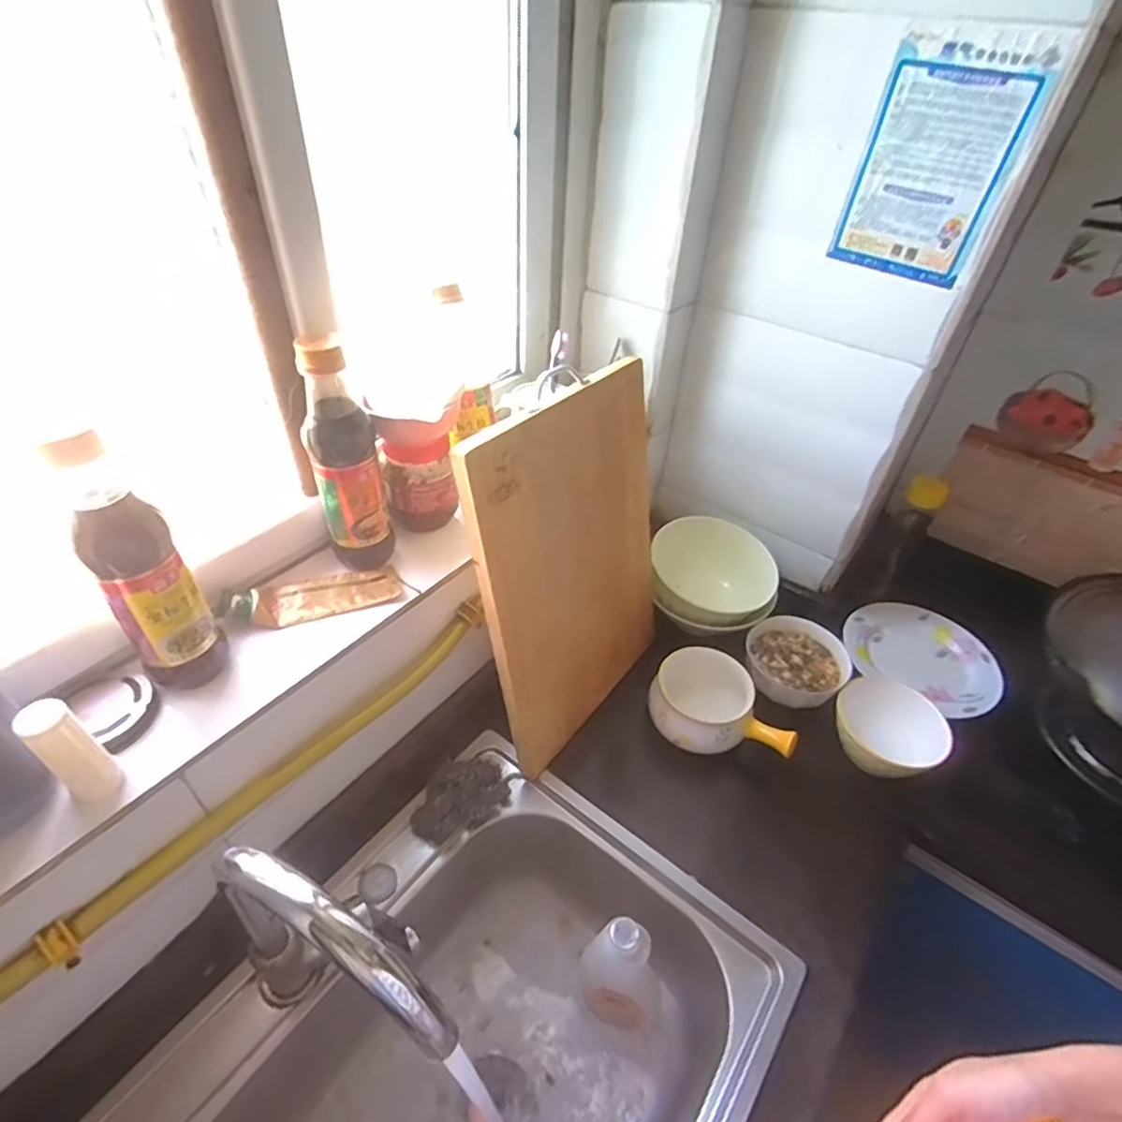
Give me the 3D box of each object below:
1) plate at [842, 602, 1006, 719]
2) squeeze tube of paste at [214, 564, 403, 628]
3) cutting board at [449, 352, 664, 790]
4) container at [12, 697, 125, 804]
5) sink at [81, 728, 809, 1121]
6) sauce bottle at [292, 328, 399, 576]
[{"bbox_3d":[0.561,0.147,0.952,0.221,0.036,0.212,2,41,-2],"label":"plate"},{"bbox_3d":[-0.247,0.030,0.611,0.164,0.027,0.052,-14,44,-20],"label":"squeeze tube of paste"},{"bbox_3d":[0.029,0.009,0.732,0.018,0.433,0.313,18,41,32],"label":"cutting board"},{"bbox_3d":[-0.348,0.135,0.435,0.028,0.093,0.030,2,41,-2],"label":"container"},{"bbox_3d":[-0.092,0.514,0.603,0.423,0.225,0.534,29,47,26],"label":"sink"},{"bbox_3d":[-0.212,-0.104,0.601,0.063,0.226,0.064,-10,43,-15],"label":"sauce bottle"}]

